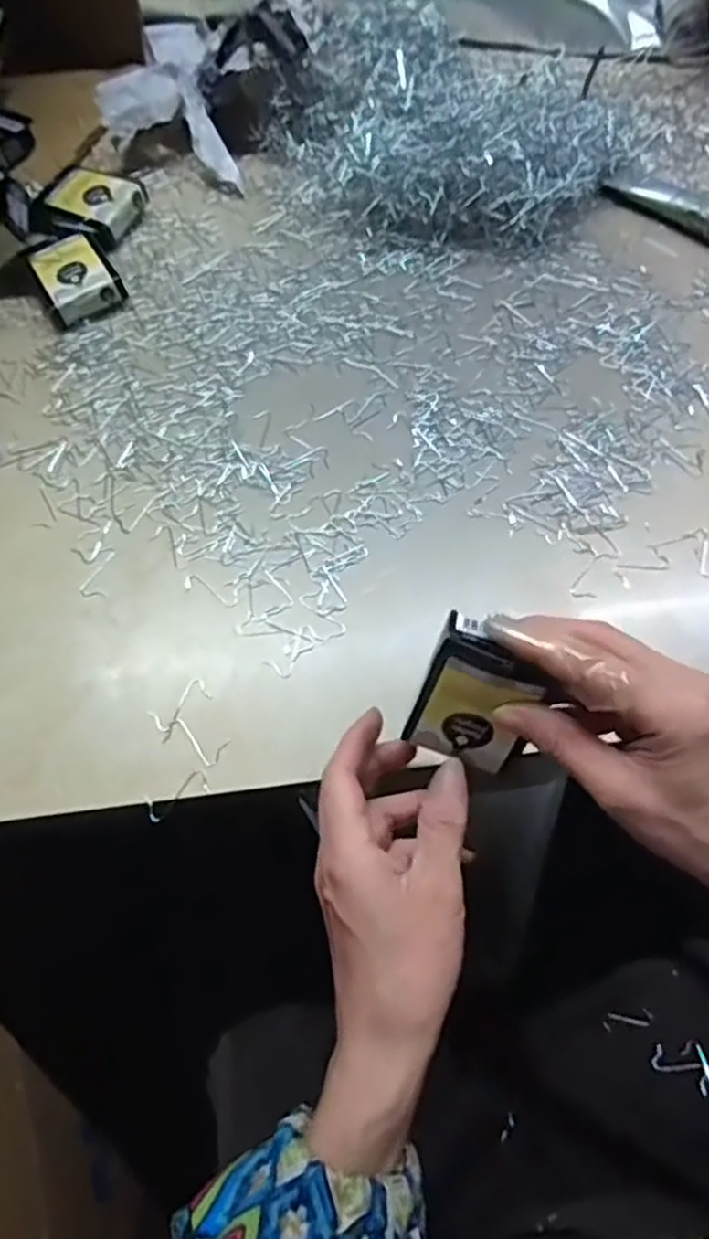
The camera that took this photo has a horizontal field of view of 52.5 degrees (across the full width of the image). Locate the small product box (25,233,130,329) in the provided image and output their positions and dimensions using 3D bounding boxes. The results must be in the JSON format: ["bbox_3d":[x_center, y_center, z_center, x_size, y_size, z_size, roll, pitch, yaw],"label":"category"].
[{"bbox_3d":[-0.212,-0.258,0.544,0.056,0.024,0.068,-28,67,-11],"label":"small product box"}]

